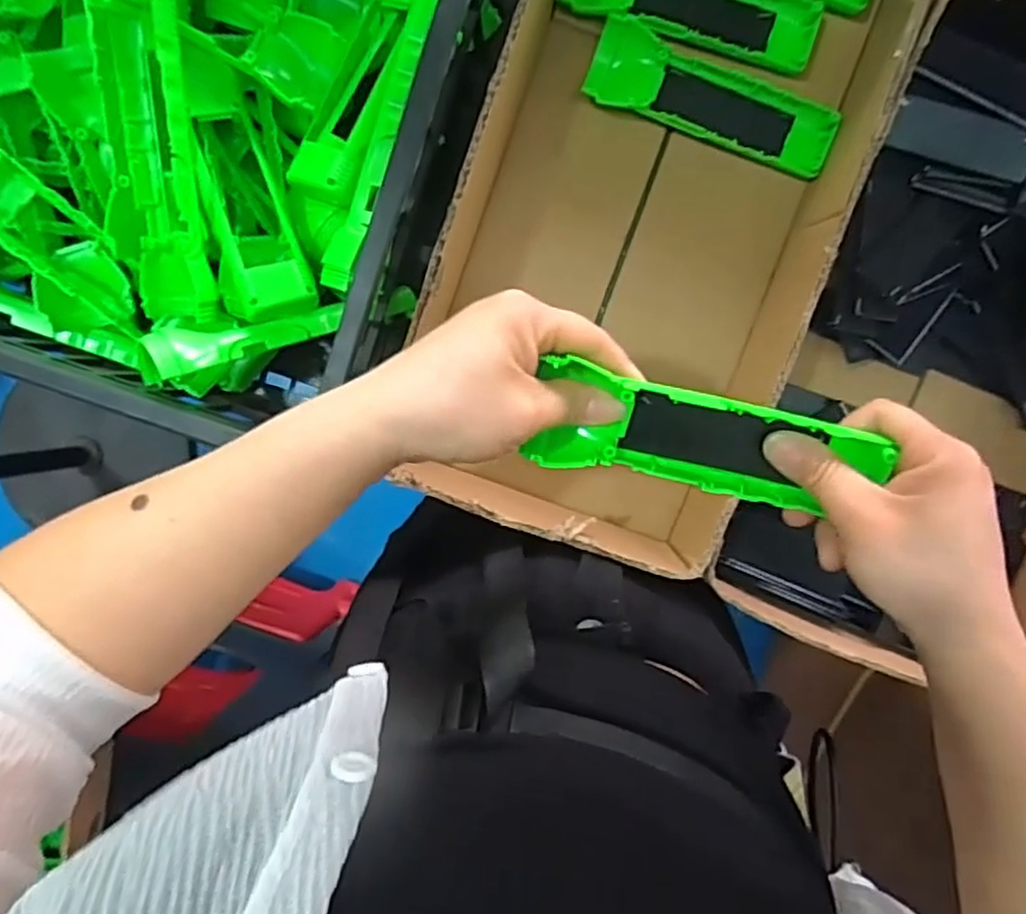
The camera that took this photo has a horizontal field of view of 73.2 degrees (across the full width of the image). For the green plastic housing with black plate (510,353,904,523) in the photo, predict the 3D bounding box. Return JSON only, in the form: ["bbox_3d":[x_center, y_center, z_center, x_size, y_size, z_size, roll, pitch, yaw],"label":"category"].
[{"bbox_3d":[0.085,-0.010,0.312,0.151,0.023,0.049,10,123,-2],"label":"green plastic housing with black plate"}]

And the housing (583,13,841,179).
[{"bbox_3d":[0.128,-0.228,0.442,0.161,0.016,0.047,20,96,0],"label":"housing"}]

